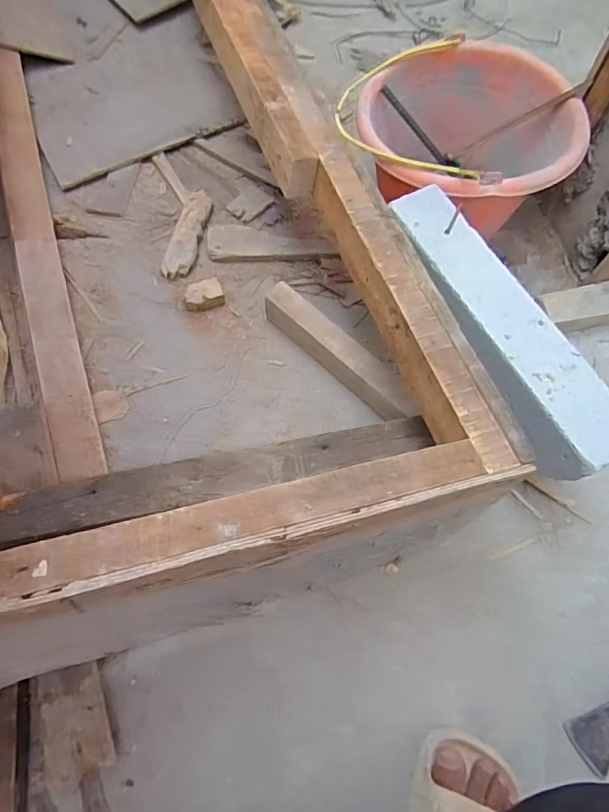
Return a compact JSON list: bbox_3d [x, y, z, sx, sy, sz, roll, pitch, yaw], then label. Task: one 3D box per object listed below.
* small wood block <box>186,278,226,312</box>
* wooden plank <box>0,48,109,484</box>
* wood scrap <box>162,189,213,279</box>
[{"bbox_3d":[-0.153,-0.169,0.782,0.059,0.025,0.041,-16,67,-7],"label":"small wood block"},{"bbox_3d":[-0.407,-0.262,0.783,0.062,0.014,0.797,-7,66,-34],"label":"wooden plank"},{"bbox_3d":[-0.187,-0.275,0.825,0.044,0.018,0.158,10,66,5],"label":"wood scrap"}]

